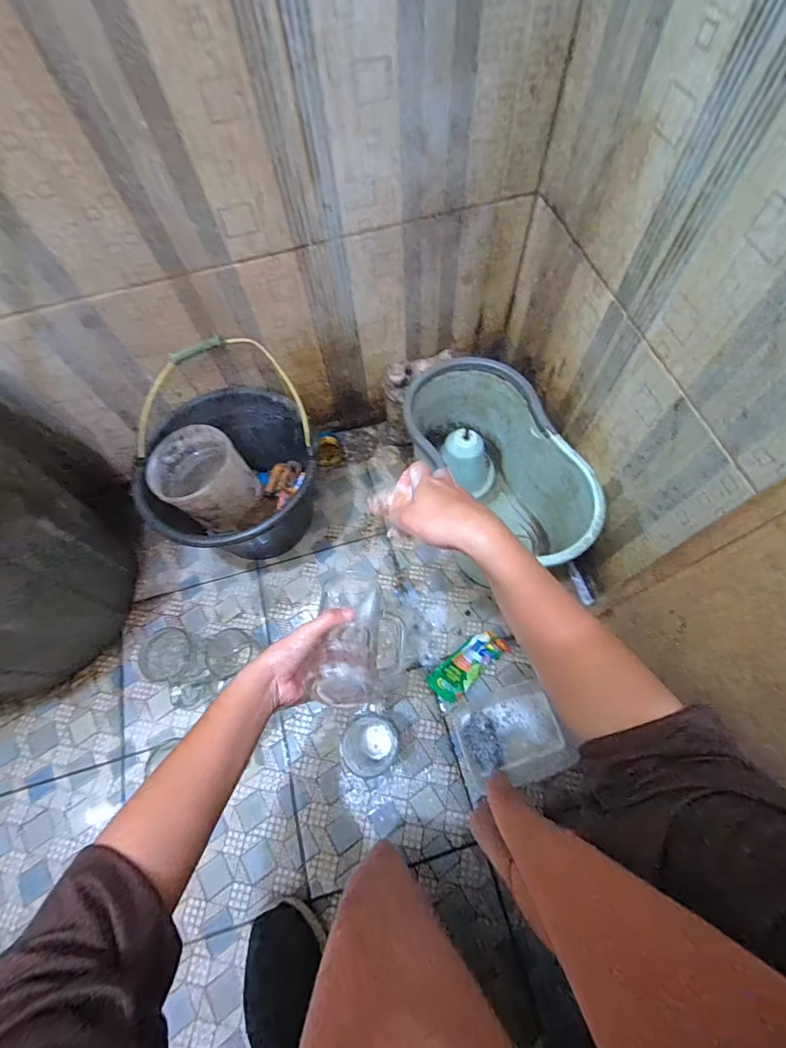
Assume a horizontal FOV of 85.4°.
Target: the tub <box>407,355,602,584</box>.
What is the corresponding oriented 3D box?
[{"bbox_3d":[0.164,-0.073,0.725,0.196,0.203,0.369,-24,67,-7],"label":"tub"}]

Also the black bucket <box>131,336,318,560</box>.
[{"bbox_3d":[-0.257,-0.084,0.706,0.264,0.280,0.263,-1,66,3],"label":"black bucket"}]

